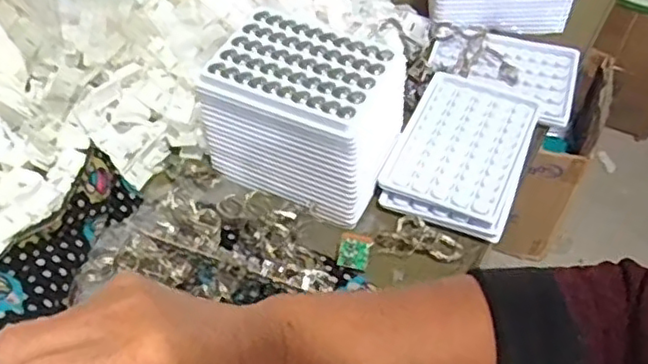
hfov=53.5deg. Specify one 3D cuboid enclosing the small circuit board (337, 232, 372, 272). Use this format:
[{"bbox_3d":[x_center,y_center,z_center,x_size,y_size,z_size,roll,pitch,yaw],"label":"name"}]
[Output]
[{"bbox_3d":[0.023,0.050,0.474,0.022,0.004,0.026,17,74,-7],"label":"small circuit board"}]

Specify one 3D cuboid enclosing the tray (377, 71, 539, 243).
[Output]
[{"bbox_3d":[0.112,-0.027,0.522,0.098,0.017,0.138,19,55,15],"label":"tray"}]

